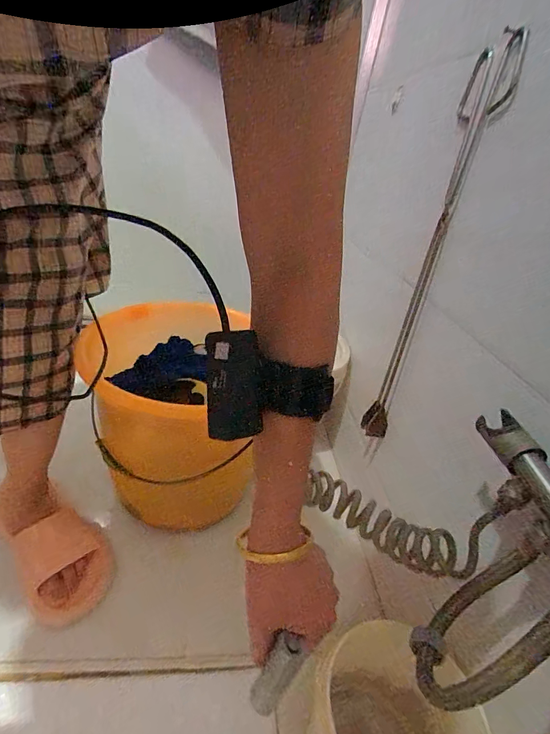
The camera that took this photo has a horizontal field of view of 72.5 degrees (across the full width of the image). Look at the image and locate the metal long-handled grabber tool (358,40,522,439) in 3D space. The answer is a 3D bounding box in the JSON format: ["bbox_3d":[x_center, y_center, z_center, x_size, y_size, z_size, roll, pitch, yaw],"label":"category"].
[{"bbox_3d":[0.217,-0.128,0.546,0.026,0.556,0.113,7,26,-8],"label":"metal long-handled grabber tool"}]

